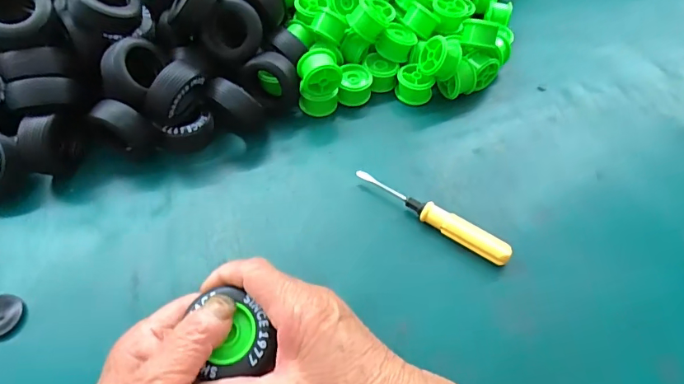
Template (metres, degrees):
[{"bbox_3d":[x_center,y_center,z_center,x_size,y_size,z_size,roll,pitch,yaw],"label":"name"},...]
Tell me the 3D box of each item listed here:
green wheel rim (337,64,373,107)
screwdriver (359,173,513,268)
[{"bbox_3d":[0.012,-0.095,0.413,0.027,0.027,0.025,9,53,4],"label":"green wheel rim"},{"bbox_3d":[0.064,0.018,0.341,0.123,0.017,0.015,30,57,18],"label":"screwdriver"}]

